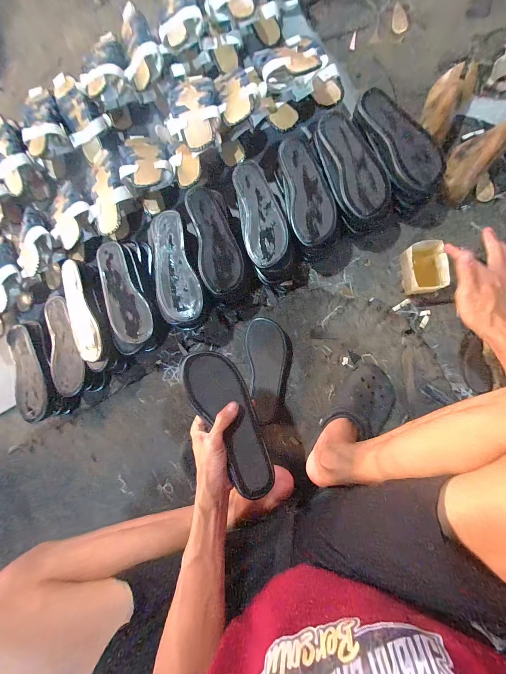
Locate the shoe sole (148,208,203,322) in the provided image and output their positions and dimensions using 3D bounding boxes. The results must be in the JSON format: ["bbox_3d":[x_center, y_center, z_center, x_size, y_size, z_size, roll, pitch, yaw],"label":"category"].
[{"bbox_3d":[-0.161,-0.148,0.537,0.095,0.022,0.226,-8,86,8],"label":"shoe sole"}]

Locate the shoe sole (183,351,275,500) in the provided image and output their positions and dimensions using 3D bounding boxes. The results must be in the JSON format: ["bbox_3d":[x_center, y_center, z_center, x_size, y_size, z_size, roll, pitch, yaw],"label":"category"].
[{"bbox_3d":[-0.031,0.129,0.403,0.086,0.009,0.231,-25,84,-28],"label":"shoe sole"}]

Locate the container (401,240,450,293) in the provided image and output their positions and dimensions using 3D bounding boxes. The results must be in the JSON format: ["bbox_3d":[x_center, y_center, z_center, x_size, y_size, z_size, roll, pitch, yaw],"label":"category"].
[{"bbox_3d":[0.364,-0.145,0.548,0.075,0.062,0.104,-11,85,8],"label":"container"}]

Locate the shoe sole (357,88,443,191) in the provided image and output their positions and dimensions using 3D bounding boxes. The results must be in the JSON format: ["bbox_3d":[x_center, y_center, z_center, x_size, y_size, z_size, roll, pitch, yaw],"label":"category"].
[{"bbox_3d":[0.294,-0.392,0.499,0.088,0.015,0.222,-27,83,6],"label":"shoe sole"}]

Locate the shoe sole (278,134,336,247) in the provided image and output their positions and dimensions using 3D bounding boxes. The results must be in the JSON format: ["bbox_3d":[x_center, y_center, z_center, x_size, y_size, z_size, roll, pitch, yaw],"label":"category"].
[{"bbox_3d":[0.112,-0.309,0.530,0.090,0.017,0.240,-10,85,8],"label":"shoe sole"}]

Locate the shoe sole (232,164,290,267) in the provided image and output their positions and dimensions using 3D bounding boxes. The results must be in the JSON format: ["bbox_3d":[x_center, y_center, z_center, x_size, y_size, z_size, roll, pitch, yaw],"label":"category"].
[{"bbox_3d":[0.015,-0.262,0.535,0.087,0.013,0.228,-12,85,8],"label":"shoe sole"}]

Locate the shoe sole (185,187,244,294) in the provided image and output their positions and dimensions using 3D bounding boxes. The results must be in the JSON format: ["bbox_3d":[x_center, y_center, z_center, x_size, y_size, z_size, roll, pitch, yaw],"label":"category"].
[{"bbox_3d":[-0.079,-0.209,0.542,0.089,0.013,0.230,-11,84,-11],"label":"shoe sole"}]

